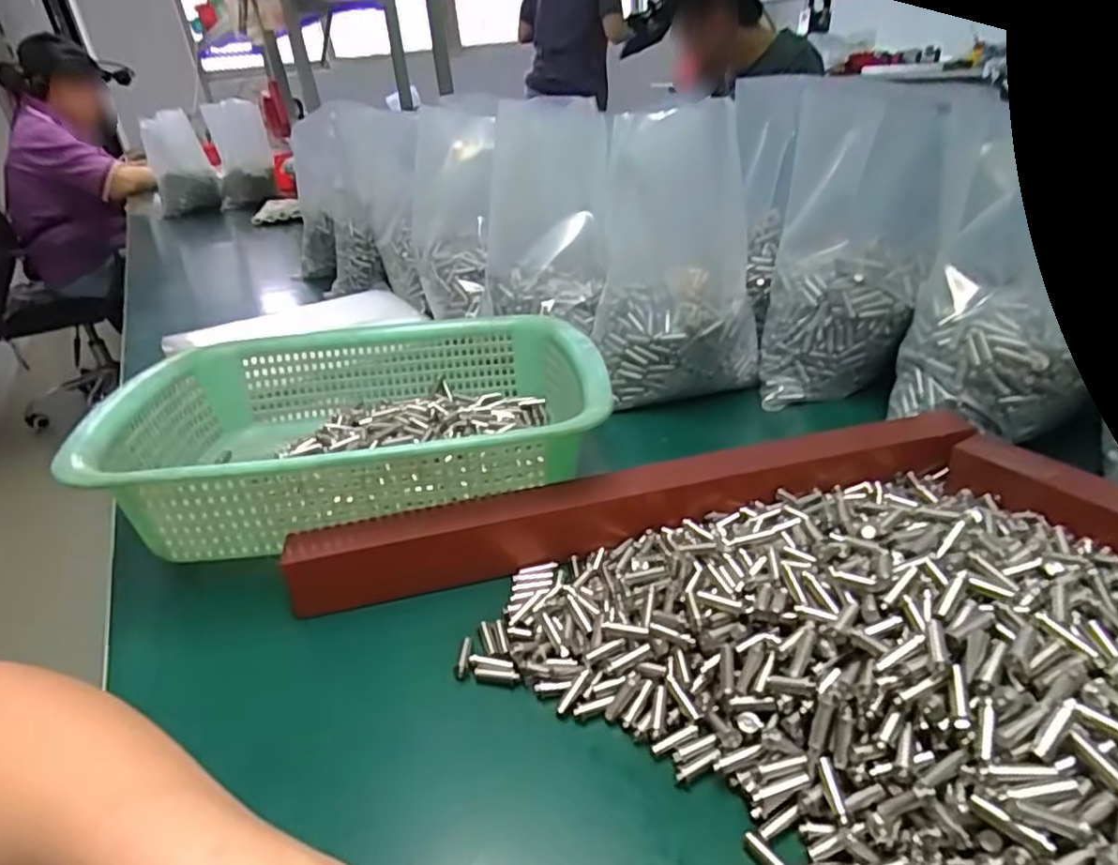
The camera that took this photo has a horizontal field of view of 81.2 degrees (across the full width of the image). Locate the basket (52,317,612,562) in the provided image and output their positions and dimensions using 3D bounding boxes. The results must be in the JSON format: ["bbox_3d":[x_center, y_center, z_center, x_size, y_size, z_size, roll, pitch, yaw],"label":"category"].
[{"bbox_3d":[-0.121,-0.011,0.438,0.293,0.079,0.227,-8,30,-3],"label":"basket"}]

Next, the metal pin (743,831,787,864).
[{"bbox_3d":[0.072,0.143,0.219,0.006,0.005,0.021,-22,33,-26],"label":"metal pin"}]

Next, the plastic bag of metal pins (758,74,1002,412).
[{"bbox_3d":[0.222,-0.138,0.487,0.119,0.220,0.092,5,31,17],"label":"plastic bag of metal pins"}]

